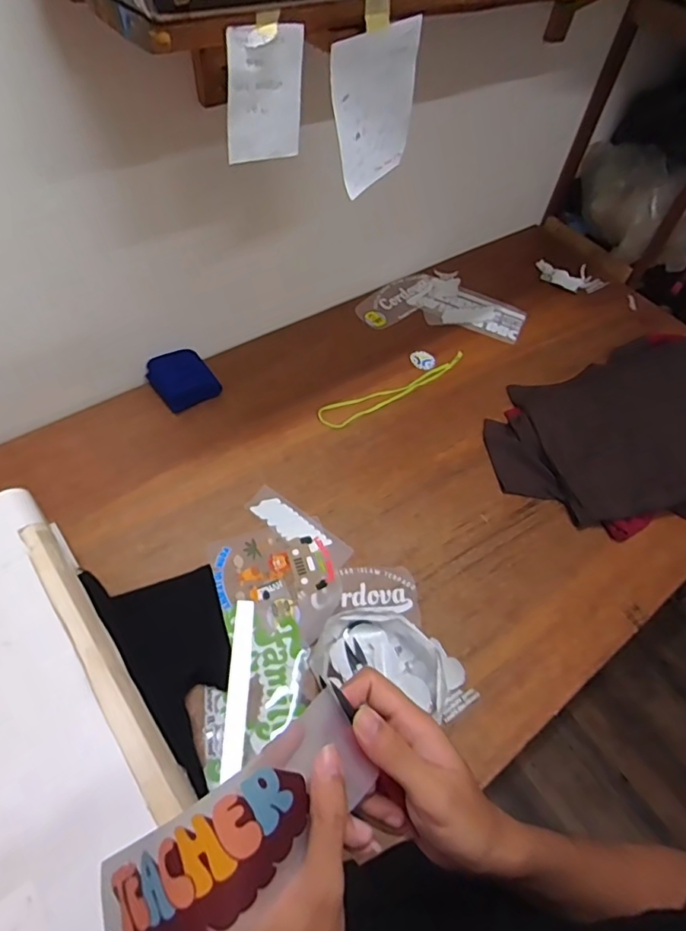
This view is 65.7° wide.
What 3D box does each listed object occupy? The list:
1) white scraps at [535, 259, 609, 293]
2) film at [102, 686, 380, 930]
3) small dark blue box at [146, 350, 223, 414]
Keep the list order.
[{"bbox_3d":[0.596,-0.490,1.379,0.179,0.013,0.104,12,55,0],"label":"white scraps"},{"bbox_3d":[-0.056,0.193,0.273,0.162,0.055,0.065,-39,66,-17],"label":"film"},{"bbox_3d":[-0.315,-0.171,1.049,0.109,0.041,0.122,-31,65,-26],"label":"small dark blue box"}]

